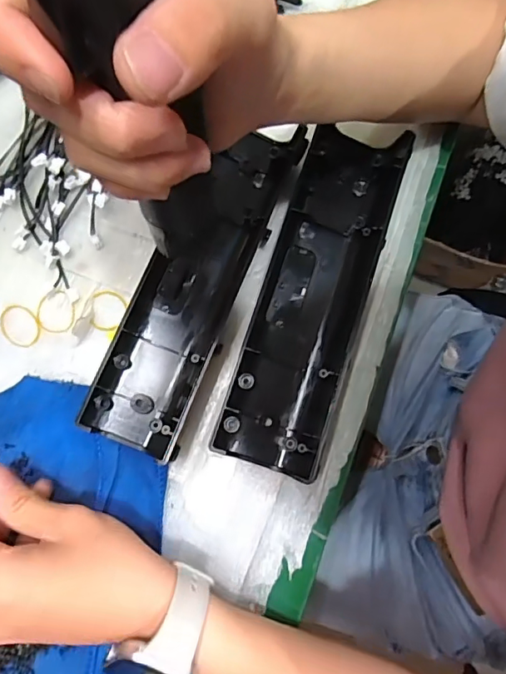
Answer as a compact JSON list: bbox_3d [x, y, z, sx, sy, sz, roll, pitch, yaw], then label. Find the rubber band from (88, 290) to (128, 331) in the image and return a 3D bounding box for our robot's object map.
[{"bbox_3d":[-0.106,-0.020,0.351,0.026,0.004,0.029,19,79,5],"label":"rubber band"}]

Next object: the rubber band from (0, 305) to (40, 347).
[{"bbox_3d":[-0.166,-0.007,0.347,0.032,0.005,0.025,38,71,3],"label":"rubber band"}]

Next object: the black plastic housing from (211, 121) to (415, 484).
[{"bbox_3d":[0.044,-0.030,0.340,0.071,0.024,0.242,18,79,4],"label":"black plastic housing"}]

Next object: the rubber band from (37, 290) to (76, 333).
[{"bbox_3d":[-0.141,-0.019,0.350,0.027,0.004,0.031,14,88,-2],"label":"rubber band"}]

